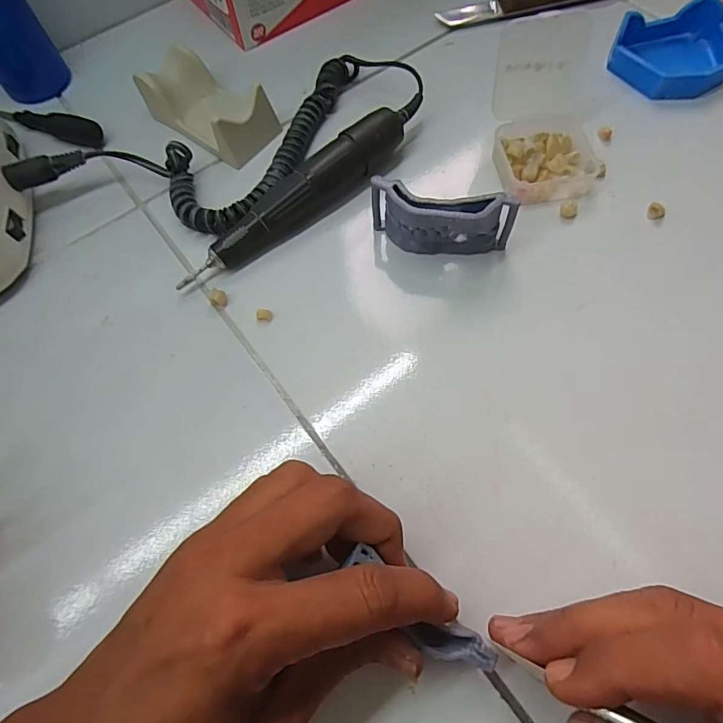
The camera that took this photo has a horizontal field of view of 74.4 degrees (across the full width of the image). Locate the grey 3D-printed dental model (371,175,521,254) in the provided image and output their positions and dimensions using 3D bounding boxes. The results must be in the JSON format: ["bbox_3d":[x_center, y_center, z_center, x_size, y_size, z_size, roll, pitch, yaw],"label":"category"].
[{"bbox_3d":[0.045,-0.078,0.274,0.081,0.042,0.020,11,68,7],"label":"grey 3D-printed dental model"}]

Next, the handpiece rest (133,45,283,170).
[{"bbox_3d":[-0.102,-0.179,0.331,0.084,0.032,0.057,34,73,16],"label":"handpiece rest"}]

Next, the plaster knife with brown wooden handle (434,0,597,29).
[{"bbox_3d":[0.133,-0.285,0.374,0.142,0.017,0.018,-11,67,-2],"label":"plaster knife with brown wooden handle"}]

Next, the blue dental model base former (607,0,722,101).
[{"bbox_3d":[0.225,-0.219,0.334,0.079,0.026,0.064,-23,68,-7],"label":"blue dental model base former"}]

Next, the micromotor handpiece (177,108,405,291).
[{"bbox_3d":[-0.040,-0.101,0.296,0.162,0.030,0.026,-40,71,-13],"label":"micromotor handpiece"}]

